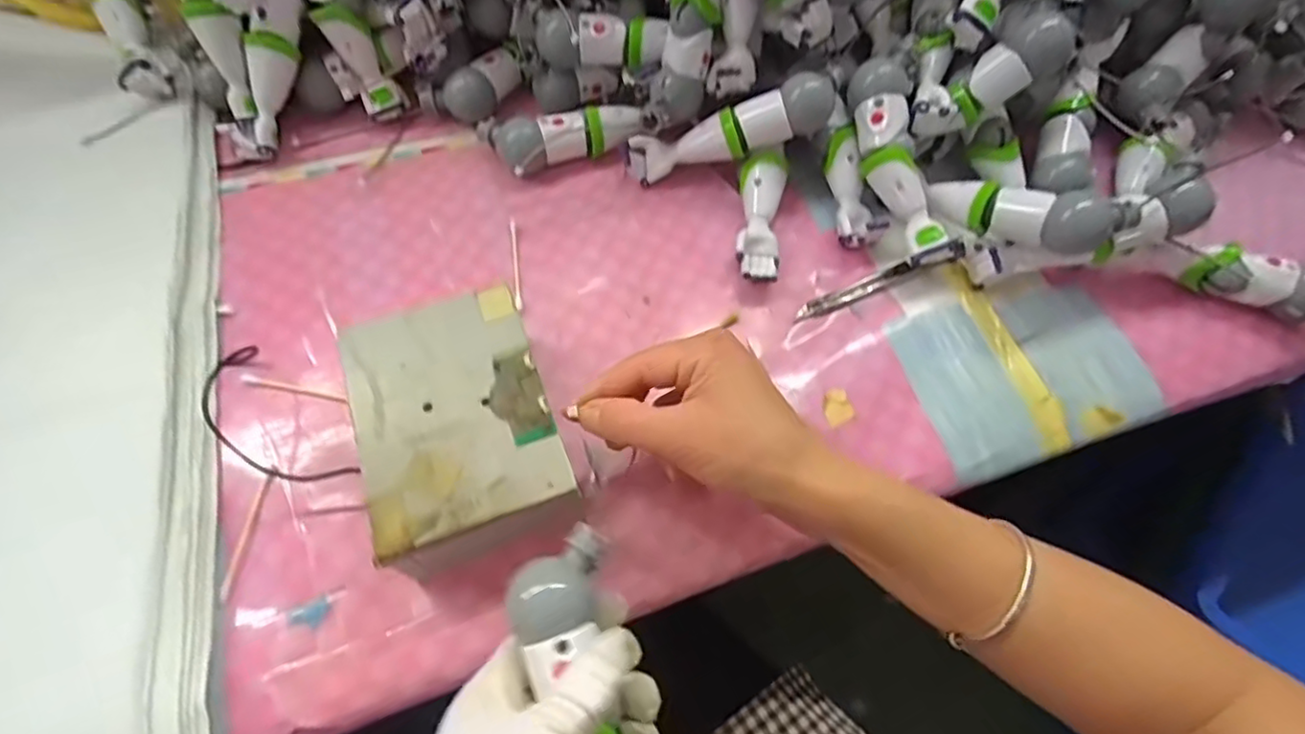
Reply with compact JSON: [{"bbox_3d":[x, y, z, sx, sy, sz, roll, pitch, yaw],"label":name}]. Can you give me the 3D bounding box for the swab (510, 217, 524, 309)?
[{"bbox_3d":[-0.089,-0.069,0.421,0.005,0.005,0.073,-7,65,-5],"label":"swab"}]

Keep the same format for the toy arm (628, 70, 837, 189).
[{"bbox_3d":[0.051,-0.156,0.431,0.138,0.028,0.031,-14,64,21],"label":"toy arm"}]

